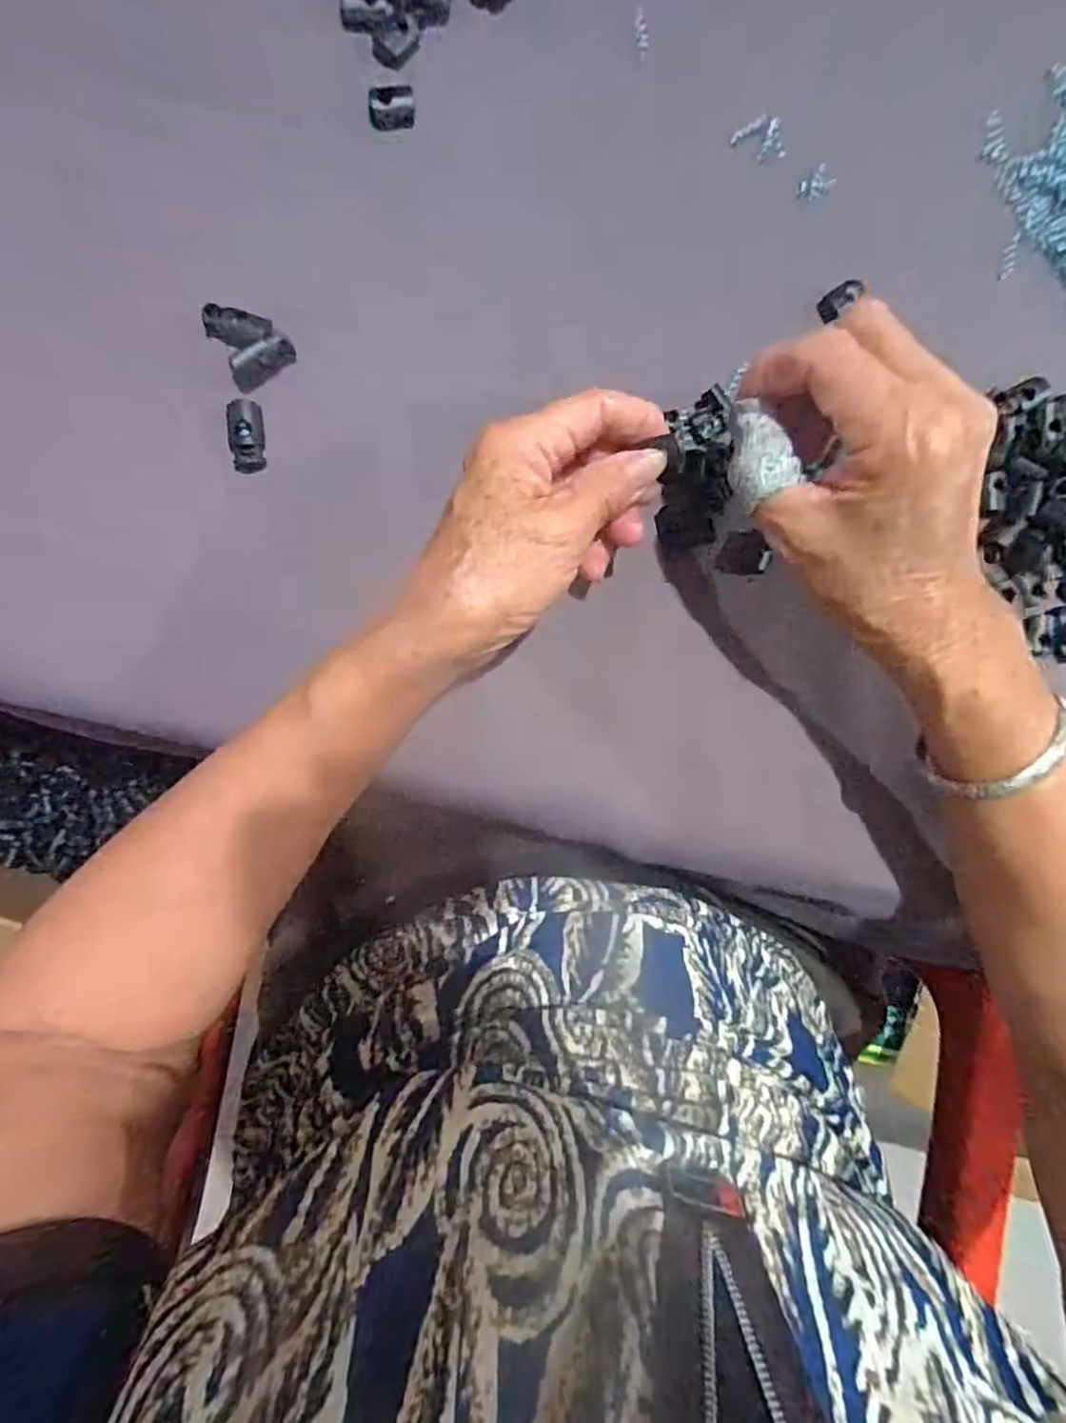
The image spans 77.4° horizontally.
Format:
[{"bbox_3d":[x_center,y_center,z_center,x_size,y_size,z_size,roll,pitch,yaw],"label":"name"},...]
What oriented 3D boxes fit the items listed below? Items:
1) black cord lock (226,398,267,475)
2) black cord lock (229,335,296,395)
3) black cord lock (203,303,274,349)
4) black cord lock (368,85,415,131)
[{"bbox_3d":[-0.126,-0.121,0.294,0.014,0.010,0.030,-4,88,-7],"label":"black cord lock"},{"bbox_3d":[-0.120,-0.155,0.294,0.029,0.015,0.011,-33,92,-7],"label":"black cord lock"},{"bbox_3d":[-0.130,-0.169,0.292,0.026,0.008,0.014,10,87,-7],"label":"black cord lock"},{"bbox_3d":[-0.063,-0.268,0.296,0.020,0.012,0.011,-15,90,-8],"label":"black cord lock"}]

